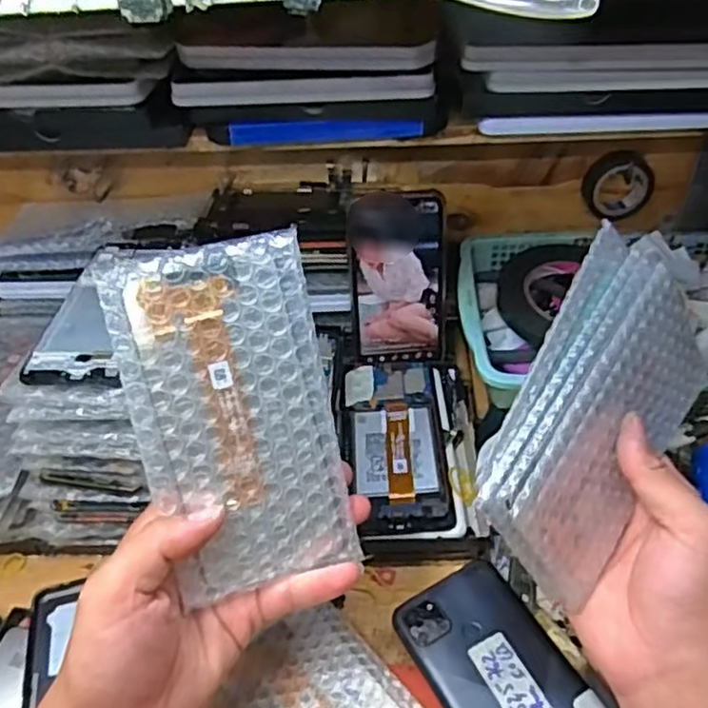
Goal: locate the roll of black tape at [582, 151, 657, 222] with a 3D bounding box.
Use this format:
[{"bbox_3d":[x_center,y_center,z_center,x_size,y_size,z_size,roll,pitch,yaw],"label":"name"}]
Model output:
[{"bbox_3d":[0.227,-0.144,0.578,0.057,0.058,0.015,-2,25,11],"label":"roll of black tape"}]

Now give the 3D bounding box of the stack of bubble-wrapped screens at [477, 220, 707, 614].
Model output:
[{"bbox_3d":[0.135,0.031,0.349,0.100,0.021,0.188,39,69,-19],"label":"stack of bubble-wrapped screens"}]

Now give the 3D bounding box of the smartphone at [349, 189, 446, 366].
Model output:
[{"bbox_3d":[0.036,-0.059,0.543,0.073,0.141,0.010,-3,25,0],"label":"smartphone"}]

